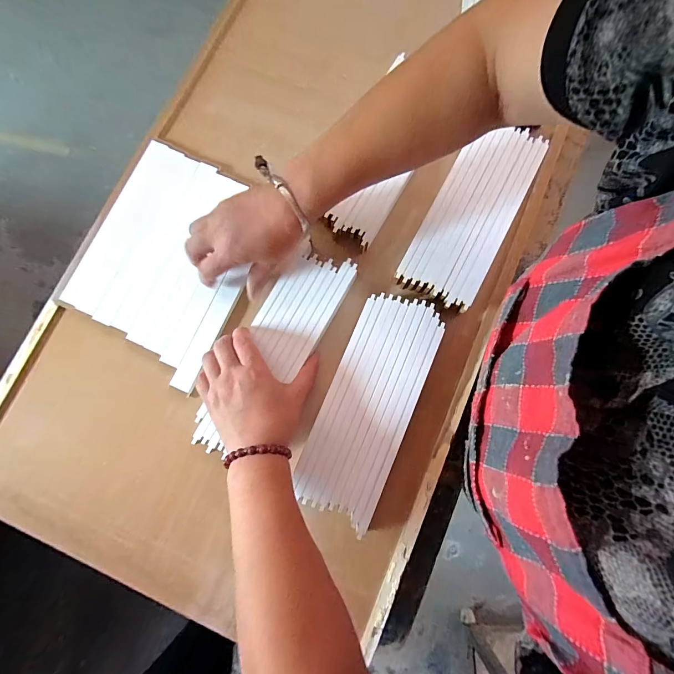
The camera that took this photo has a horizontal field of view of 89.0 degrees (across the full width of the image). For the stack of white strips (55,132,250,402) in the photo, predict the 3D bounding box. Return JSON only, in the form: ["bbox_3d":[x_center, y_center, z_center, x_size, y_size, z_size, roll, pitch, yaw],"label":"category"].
[{"bbox_3d":[-0.200,-0.097,0.413,0.192,0.022,0.243,27,81,6],"label":"stack of white strips"}]

